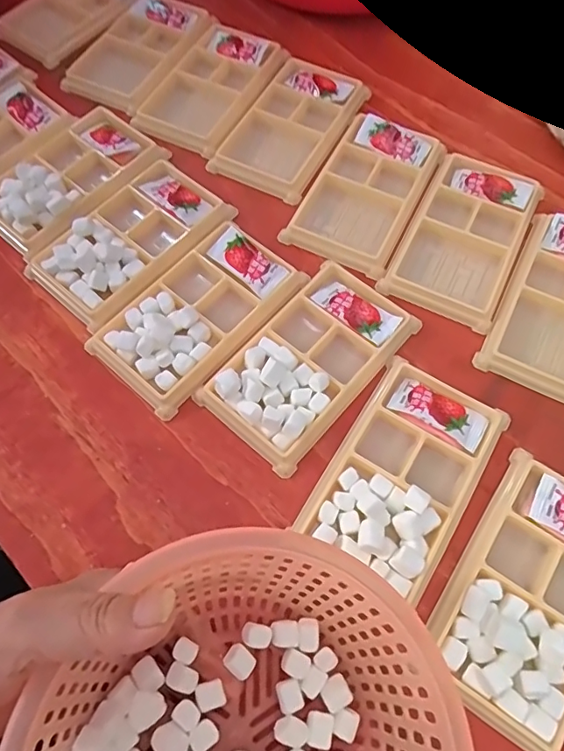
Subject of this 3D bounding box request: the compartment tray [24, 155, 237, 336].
[{"bbox_3d":[-0.106,-0.099,0.361,0.079,0.016,0.136,39,73,16],"label":"compartment tray"}]

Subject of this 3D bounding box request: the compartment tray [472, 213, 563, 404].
[{"bbox_3d":[0.189,-0.044,0.337,0.080,0.010,0.124,25,70,12],"label":"compartment tray"}]

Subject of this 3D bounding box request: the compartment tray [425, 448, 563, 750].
[{"bbox_3d":[0.135,0.115,0.267,0.077,0.016,0.132,32,71,14],"label":"compartment tray"}]

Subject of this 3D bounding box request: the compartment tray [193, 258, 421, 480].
[{"bbox_3d":[0.018,-0.012,0.322,0.074,0.018,0.132,39,73,16],"label":"compartment tray"}]

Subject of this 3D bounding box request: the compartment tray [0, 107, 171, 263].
[{"bbox_3d":[-0.163,-0.153,0.386,0.080,0.020,0.135,40,74,16],"label":"compartment tray"}]

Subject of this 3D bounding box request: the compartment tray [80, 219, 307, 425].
[{"bbox_3d":[-0.056,-0.043,0.337,0.075,0.017,0.131,40,74,16],"label":"compartment tray"}]

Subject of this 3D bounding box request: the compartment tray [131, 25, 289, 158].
[{"bbox_3d":[-0.059,-0.244,0.429,0.085,0.013,0.124,27,70,12],"label":"compartment tray"}]

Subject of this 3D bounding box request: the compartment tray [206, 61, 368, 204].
[{"bbox_3d":[0.010,-0.202,0.410,0.076,0.011,0.130,29,71,13],"label":"compartment tray"}]

